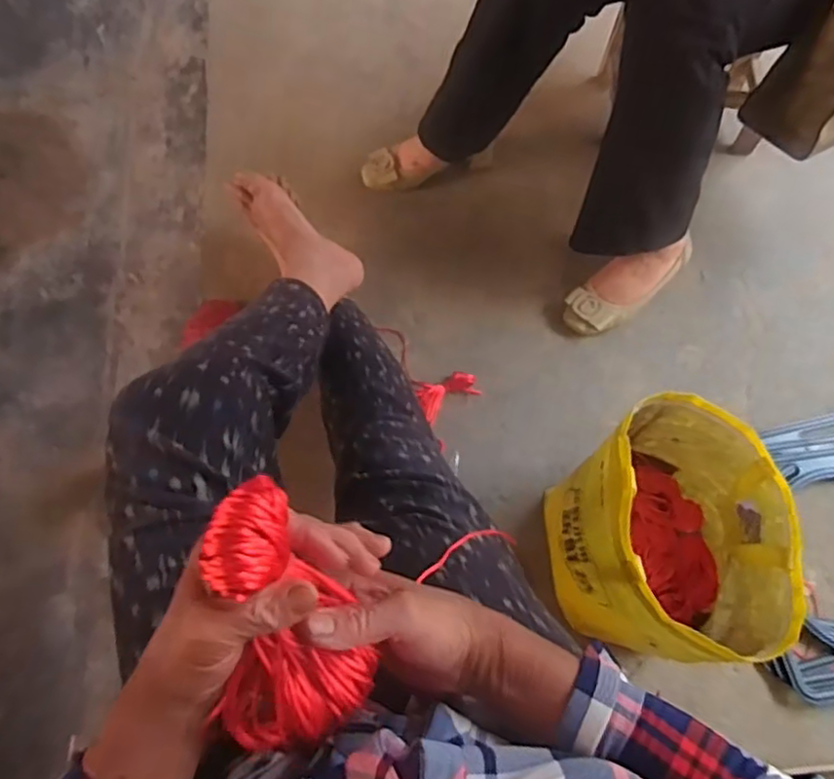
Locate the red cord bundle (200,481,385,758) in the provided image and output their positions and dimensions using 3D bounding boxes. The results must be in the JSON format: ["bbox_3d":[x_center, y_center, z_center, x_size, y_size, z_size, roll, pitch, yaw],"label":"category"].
[{"bbox_3d":[-0.069,0.123,0.357,0.089,0.048,0.146,-8,104,-3],"label":"red cord bundle"}]

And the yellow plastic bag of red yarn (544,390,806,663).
[{"bbox_3d":[0.290,0.169,0.780,0.220,0.226,0.265,8,69,3],"label":"yellow plastic bag of red yarn"}]

